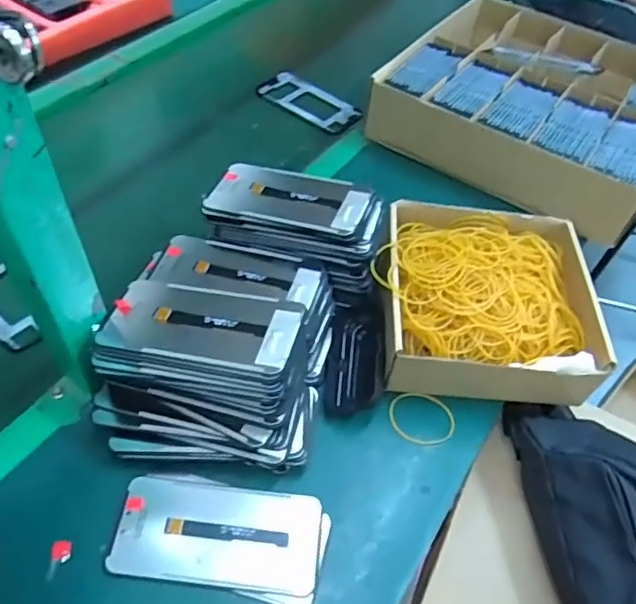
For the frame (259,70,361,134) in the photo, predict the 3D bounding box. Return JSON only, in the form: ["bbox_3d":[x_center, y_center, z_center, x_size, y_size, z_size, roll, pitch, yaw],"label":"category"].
[{"bbox_3d":[-0.010,-0.302,0.844,0.168,0.007,0.085,35,56,20],"label":"frame"}]

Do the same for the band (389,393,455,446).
[{"bbox_3d":[0.095,0.106,0.517,0.058,0.006,0.052,-4,54,-11],"label":"band"}]

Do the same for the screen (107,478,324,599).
[{"bbox_3d":[-0.076,0.179,0.436,0.154,0.007,0.073,7,55,1],"label":"screen"}]

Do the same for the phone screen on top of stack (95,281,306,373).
[{"bbox_3d":[-0.093,0.016,0.449,0.158,0.011,0.070,8,51,12],"label":"phone screen on top of stack"}]

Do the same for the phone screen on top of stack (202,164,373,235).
[{"bbox_3d":[-0.029,-0.103,0.548,0.155,0.006,0.073,13,51,16],"label":"phone screen on top of stack"}]

